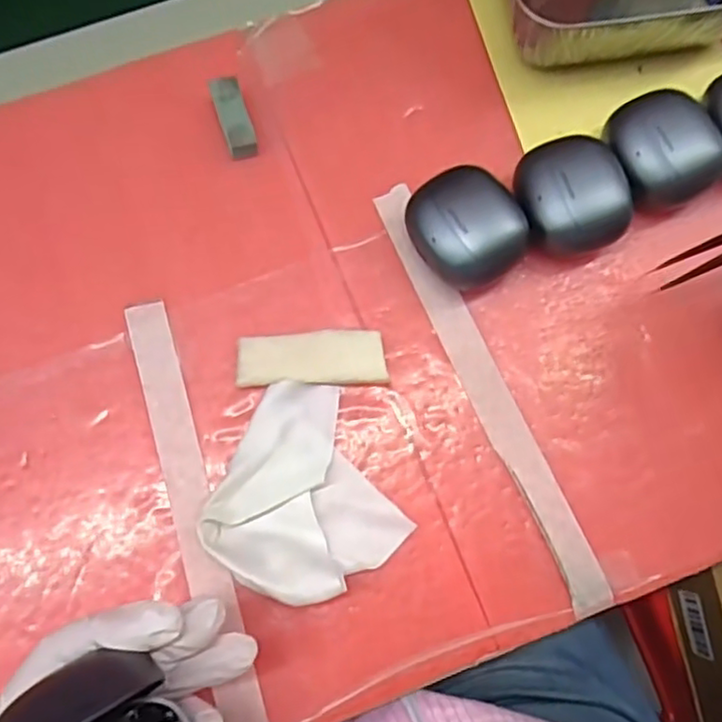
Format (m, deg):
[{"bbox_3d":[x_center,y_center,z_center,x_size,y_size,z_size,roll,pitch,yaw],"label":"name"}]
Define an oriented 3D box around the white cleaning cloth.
[{"bbox_3d":[-0.032,0.059,0.287,0.078,0.025,0.089,-30,78,-6],"label":"white cleaning cloth"}]

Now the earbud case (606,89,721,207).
[{"bbox_3d":[0.147,-0.104,0.321,0.050,0.027,0.053,-9,76,-1],"label":"earbud case"}]

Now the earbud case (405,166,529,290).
[{"bbox_3d":[0.051,-0.063,0.311,0.048,0.031,0.052,-29,78,-6],"label":"earbud case"}]

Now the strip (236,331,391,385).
[{"bbox_3d":[-0.023,-0.001,0.304,0.068,0.004,0.024,-2,87,-3],"label":"strip"}]

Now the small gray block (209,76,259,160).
[{"bbox_3d":[-0.065,-0.125,0.335,0.015,0.016,0.043,-18,77,-3],"label":"small gray block"}]

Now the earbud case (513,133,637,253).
[{"bbox_3d":[0.102,-0.079,0.315,0.050,0.029,0.055,-22,77,-4],"label":"earbud case"}]

